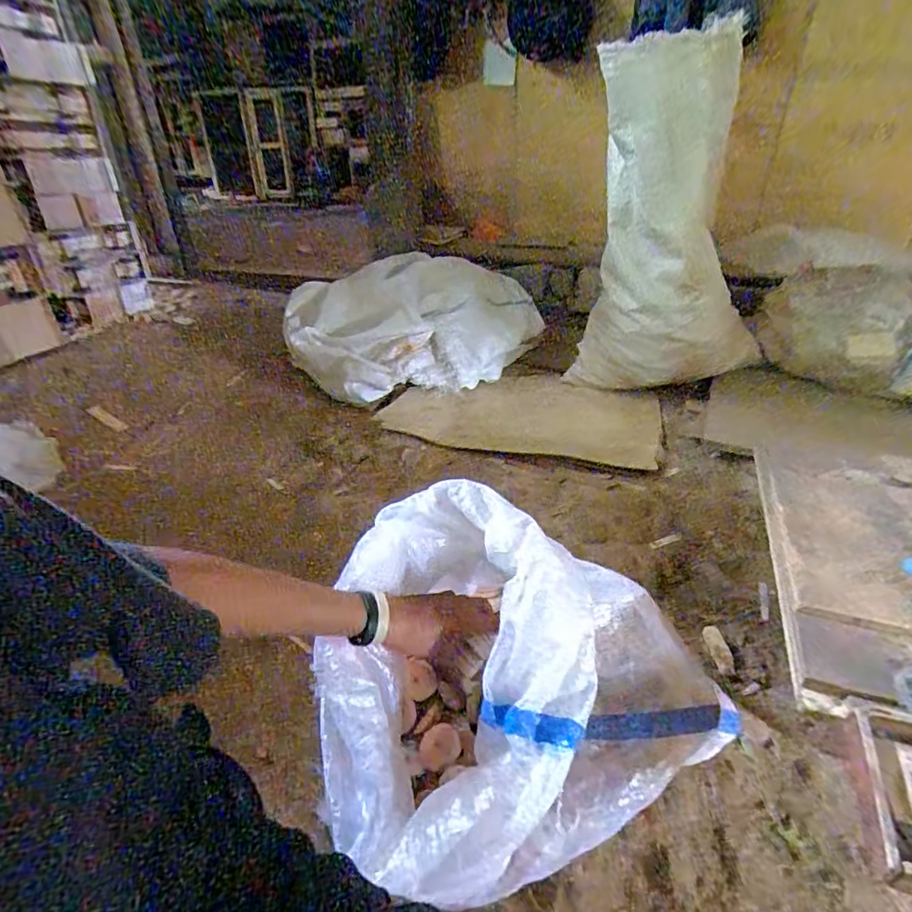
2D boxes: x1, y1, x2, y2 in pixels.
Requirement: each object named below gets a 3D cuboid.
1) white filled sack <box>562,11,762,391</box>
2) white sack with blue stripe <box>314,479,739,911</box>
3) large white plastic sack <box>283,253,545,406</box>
[{"bbox_3d":[0.537,-0.537,1.271,0.464,0.749,0.220,0,33,1],"label":"white filled sack"},{"bbox_3d":[0.054,0.212,0.558,0.412,0.250,0.303,-18,38,-19],"label":"white sack with blue stripe"},{"bbox_3d":[-0.077,-0.383,1.496,0.742,0.333,0.344,-17,36,-23],"label":"large white plastic sack"}]

